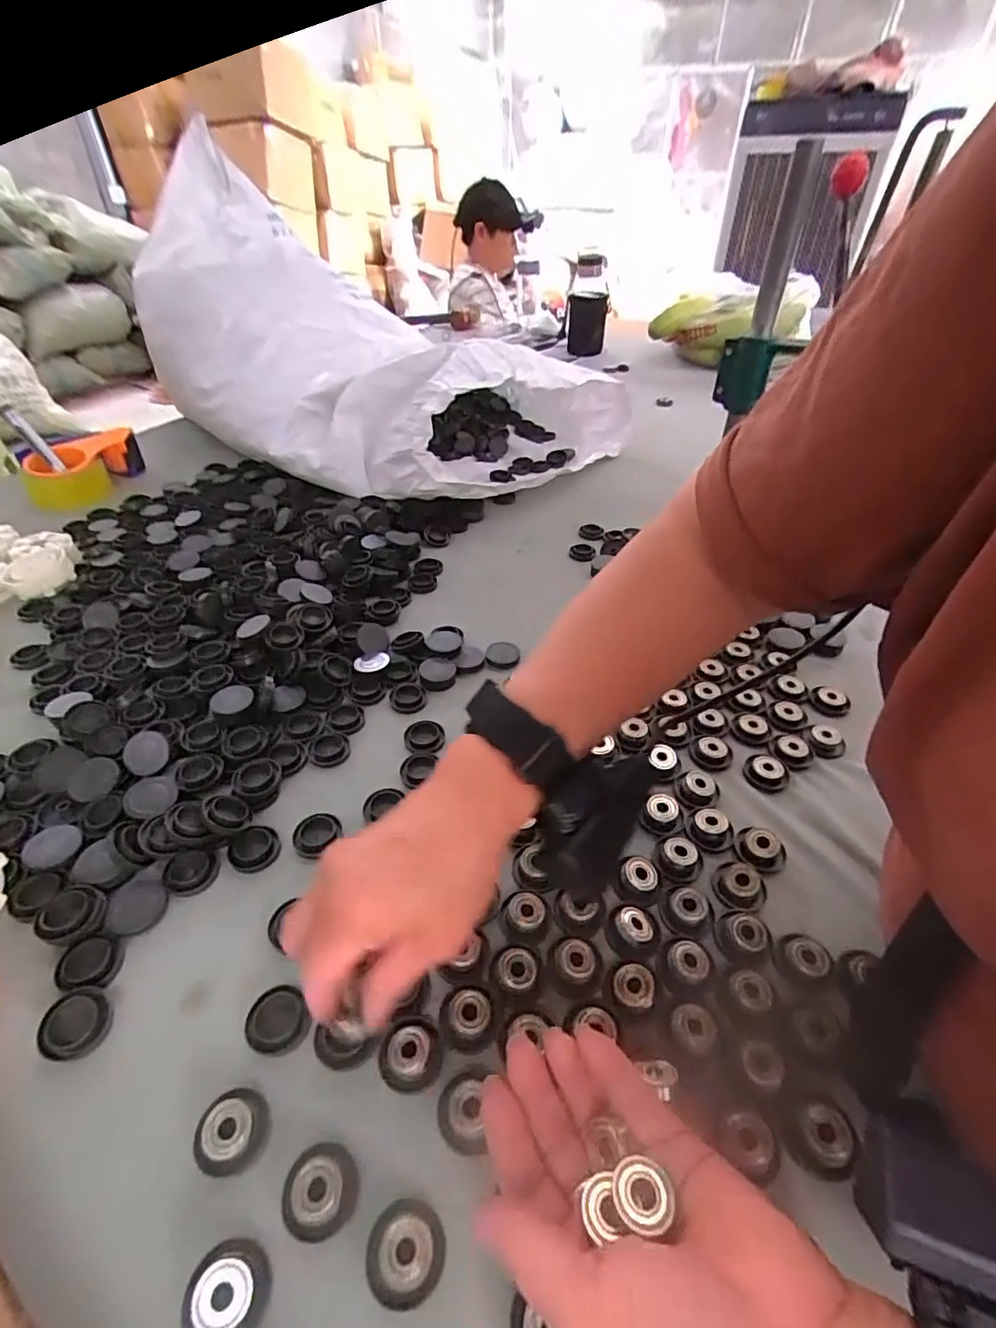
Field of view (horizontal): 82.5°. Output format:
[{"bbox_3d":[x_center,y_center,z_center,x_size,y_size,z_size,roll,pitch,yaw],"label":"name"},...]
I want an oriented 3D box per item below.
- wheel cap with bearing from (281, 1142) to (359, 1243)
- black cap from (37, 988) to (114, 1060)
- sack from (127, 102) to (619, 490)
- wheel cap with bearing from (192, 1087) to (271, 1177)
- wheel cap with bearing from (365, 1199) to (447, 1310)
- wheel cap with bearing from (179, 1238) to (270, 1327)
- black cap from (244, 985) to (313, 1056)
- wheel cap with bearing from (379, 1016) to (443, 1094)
[{"bbox_3d":[-0.079,0.231,0.250,0.031,0.010,0.031,1,40,-1],"label":"wheel cap with bearing"},{"bbox_3d":[-0.221,0.187,0.297,0.033,0.005,0.033,-2,40,-5],"label":"black cap"},{"bbox_3d":[-0.222,-0.525,0.882,0.740,0.321,0.459,25,45,25],"label":"sack"},{"bbox_3d":[-0.125,0.216,0.264,0.032,0.012,0.032,1,40,-1],"label":"wheel cap with bearing"},{"bbox_3d":[-0.038,0.243,0.235,0.030,0.011,0.031,1,40,-1],"label":"wheel cap with bearing"},{"bbox_3d":[-0.108,0.250,0.224,0.031,0.008,0.030,1,40,-1],"label":"wheel cap with bearing"},{"bbox_3d":[-0.118,0.189,0.302,0.030,0.006,0.034,-22,46,-26],"label":"black cap"},{"bbox_3d":[-0.045,0.198,0.290,0.032,0.008,0.030,1,40,-1],"label":"wheel cap with bearing"}]

